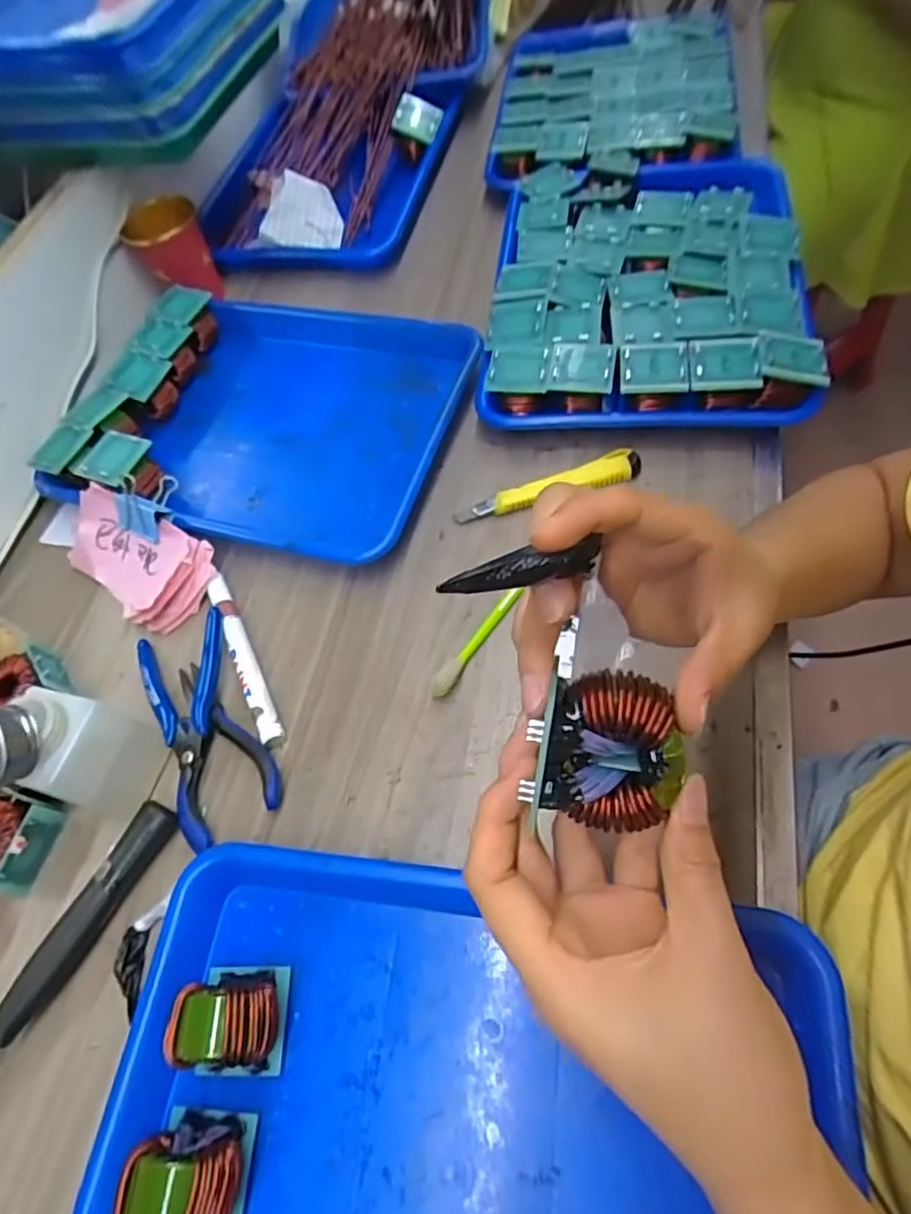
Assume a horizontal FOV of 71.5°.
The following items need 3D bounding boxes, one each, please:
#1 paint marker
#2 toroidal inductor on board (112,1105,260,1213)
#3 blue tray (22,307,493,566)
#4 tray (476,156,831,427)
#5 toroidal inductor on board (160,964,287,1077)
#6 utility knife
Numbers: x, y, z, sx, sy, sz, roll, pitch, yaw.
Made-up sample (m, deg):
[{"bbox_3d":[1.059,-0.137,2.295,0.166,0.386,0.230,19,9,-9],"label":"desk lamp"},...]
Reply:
[{"bbox_3d":[-0.144,0.033,0.429,0.016,0.013,0.135,-28,60,-7],"label":"paint marker"},{"bbox_3d":[-0.119,0.256,0.281,0.045,0.048,0.045,0,61,11],"label":"toroidal inductor on board"},{"bbox_3d":[-0.138,-0.158,0.520,0.279,0.041,0.251,14,64,16],"label":"blue tray"},{"bbox_3d":[0.155,-0.277,0.521,0.240,0.046,0.324,4,62,11],"label":"tray"},{"bbox_3d":[-0.109,0.202,0.309,0.045,0.047,0.046,-4,60,8],"label":"toroidal inductor on board"},{"bbox_3d":[0.068,-0.085,0.460,0.138,0.021,0.021,-18,60,-1],"label":"utility knife"}]

